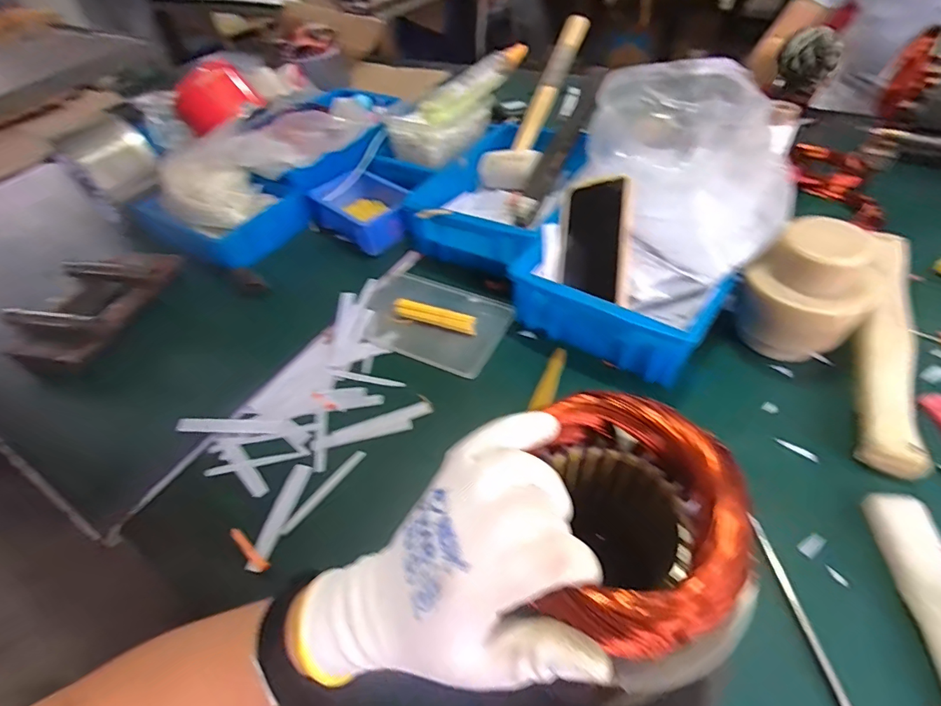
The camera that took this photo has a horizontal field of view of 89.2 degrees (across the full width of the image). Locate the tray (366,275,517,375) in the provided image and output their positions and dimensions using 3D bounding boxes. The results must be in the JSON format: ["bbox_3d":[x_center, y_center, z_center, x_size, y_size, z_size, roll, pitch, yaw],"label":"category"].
[{"bbox_3d":[-0.043,-0.043,0.579,0.172,0.020,0.129,20,53,22],"label":"tray"}]

